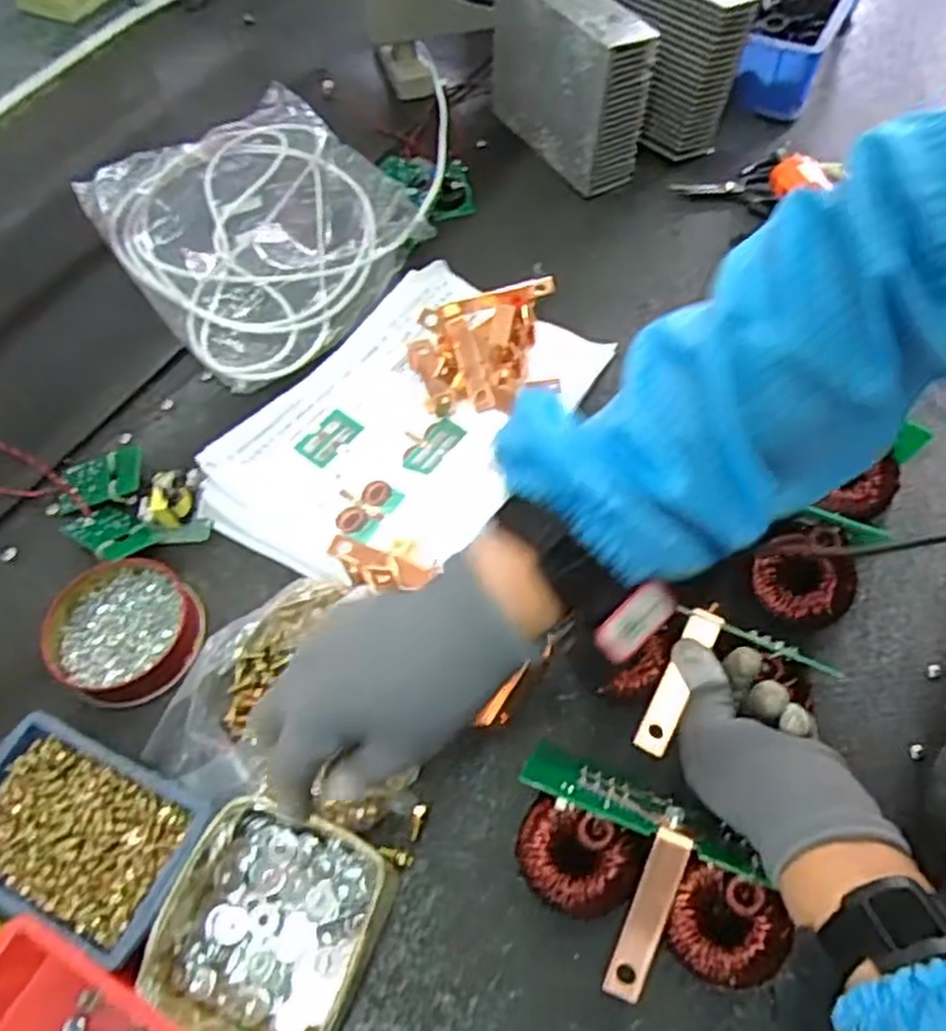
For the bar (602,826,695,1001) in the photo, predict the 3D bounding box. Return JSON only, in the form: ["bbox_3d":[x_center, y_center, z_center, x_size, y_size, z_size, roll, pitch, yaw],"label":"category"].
[{"bbox_3d":[0.093,0.208,0.393,0.021,0.011,0.087,21,85,13],"label":"bar"}]

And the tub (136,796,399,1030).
[{"bbox_3d":[-0.114,0.234,0.426,0.112,0.050,0.113,18,61,12],"label":"tub"}]

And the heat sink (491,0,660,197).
[{"bbox_3d":[0.100,-0.444,0.763,0.066,0.155,0.166,-32,63,-17],"label":"heat sink"}]

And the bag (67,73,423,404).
[{"bbox_3d":[-0.221,-0.304,0.761,0.262,0.033,0.372,-32,63,-17],"label":"bag"}]

